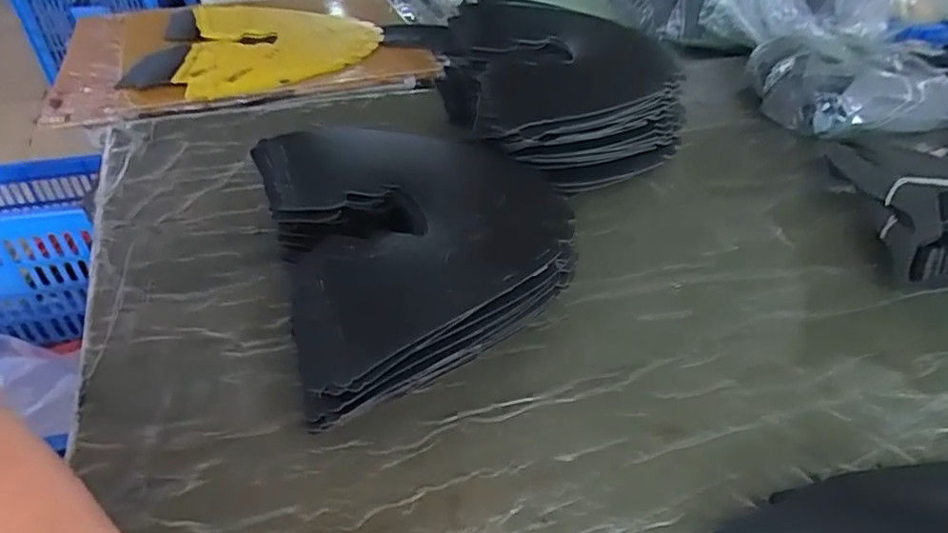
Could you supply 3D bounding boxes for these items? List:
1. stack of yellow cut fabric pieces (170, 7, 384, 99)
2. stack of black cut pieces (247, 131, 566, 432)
[{"bbox_3d":[-0.259,-0.301,0.801,0.252,0.030,0.268,-6,45,-12],"label":"stack of yellow cut fabric pieces"},{"bbox_3d":[-0.032,-0.015,0.466,0.231,0.087,0.249,-12,45,-17],"label":"stack of black cut pieces"}]

